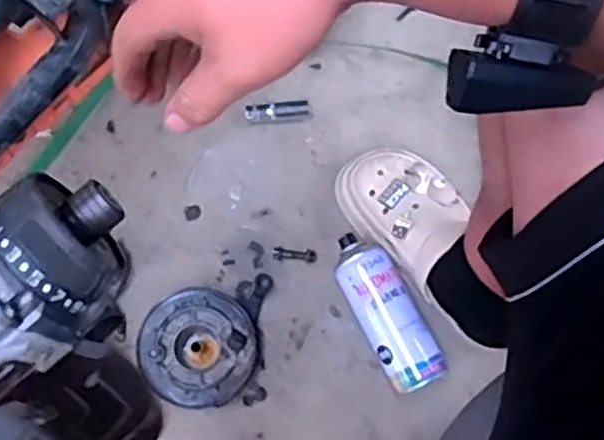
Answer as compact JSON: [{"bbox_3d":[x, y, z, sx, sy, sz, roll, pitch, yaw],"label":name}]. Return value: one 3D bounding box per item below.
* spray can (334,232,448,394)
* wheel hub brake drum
[{"bbox_3d":[0.094,0.101,0.792,0.075,0.066,0.185,-28,79,-9],"label":"spray can"},{"bbox_3d":[-0.108,0.137,0.789,0.145,0.043,0.143,-2,77,-1],"label":"wheel hub brake drum"}]

